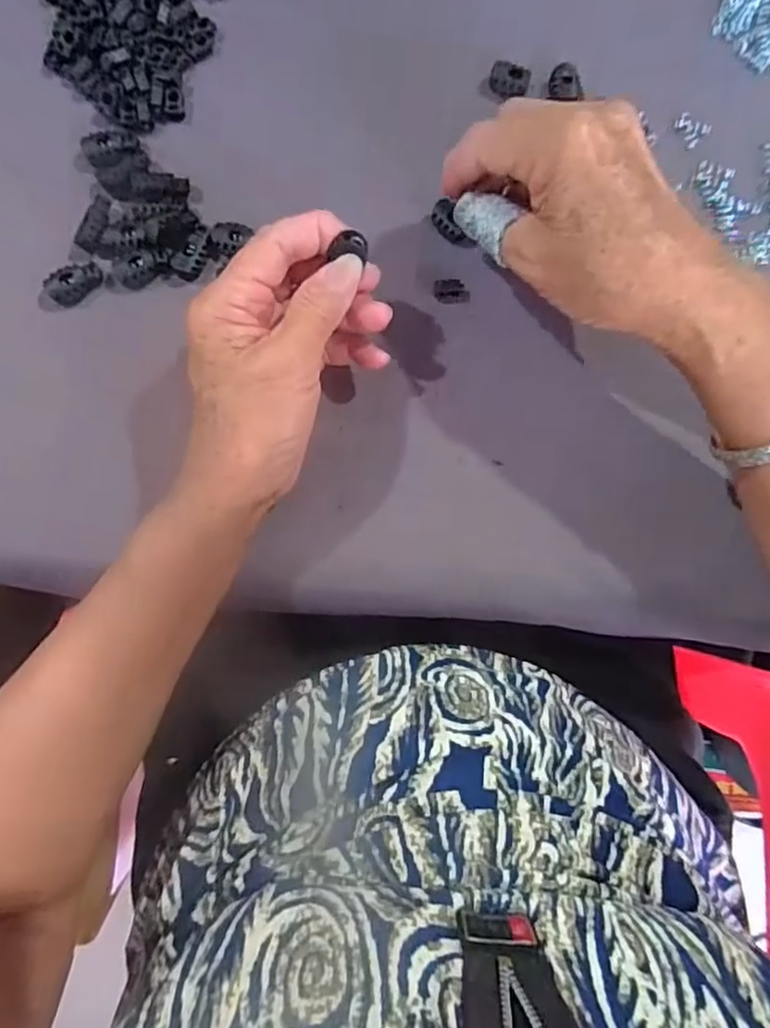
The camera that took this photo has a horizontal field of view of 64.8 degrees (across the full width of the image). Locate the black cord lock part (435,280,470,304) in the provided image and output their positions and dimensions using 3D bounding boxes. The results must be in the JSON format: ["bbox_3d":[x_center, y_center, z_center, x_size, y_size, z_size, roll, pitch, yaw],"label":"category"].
[{"bbox_3d":[0.036,-0.119,0.323,0.019,0.005,0.013,2,84,-2],"label":"black cord lock part"}]

